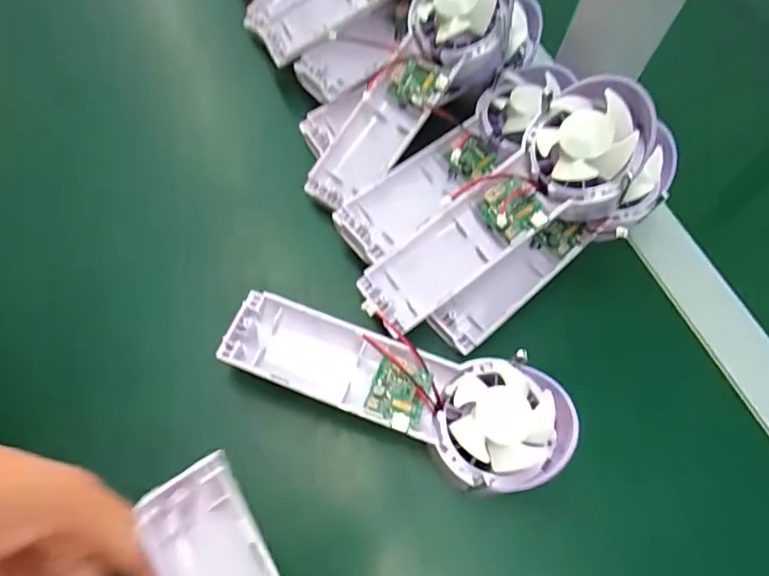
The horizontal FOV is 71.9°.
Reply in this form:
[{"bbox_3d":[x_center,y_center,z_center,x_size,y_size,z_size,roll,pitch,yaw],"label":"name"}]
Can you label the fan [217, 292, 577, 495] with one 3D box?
[{"bbox_3d":[0.004,0.046,0.265,0.175,0.027,0.059,22,64,7],"label":"fan"}]

